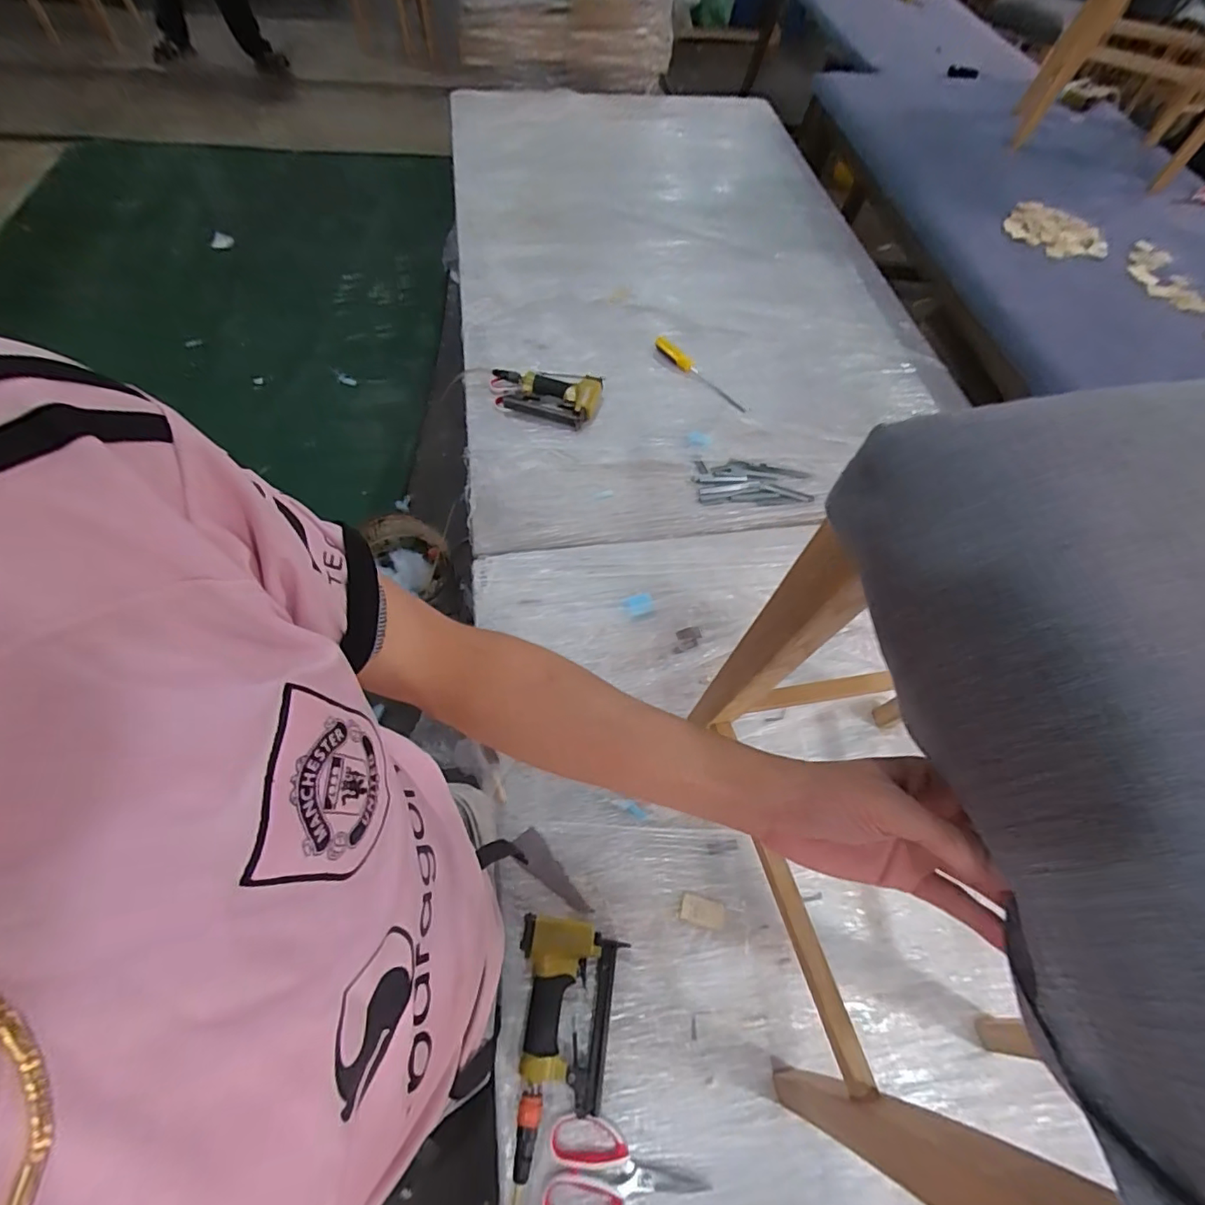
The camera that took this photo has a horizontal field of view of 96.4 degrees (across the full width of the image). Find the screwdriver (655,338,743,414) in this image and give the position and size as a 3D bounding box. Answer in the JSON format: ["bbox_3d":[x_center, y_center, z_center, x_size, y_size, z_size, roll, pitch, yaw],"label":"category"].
[{"bbox_3d":[0.232,-0.553,1.301,0.038,0.026,0.318,-30,67,-18],"label":"screwdriver"}]

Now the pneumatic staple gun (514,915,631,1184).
[{"bbox_3d":[-0.050,0.533,0.657,0.125,0.038,0.252,6,61,0],"label":"pneumatic staple gun"}]

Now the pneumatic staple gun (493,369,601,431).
[{"bbox_3d":[-0.128,-0.465,1.216,0.246,0.045,0.121,7,61,0],"label":"pneumatic staple gun"}]

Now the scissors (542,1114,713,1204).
[{"bbox_3d":[0.029,0.662,0.621,0.185,0.006,0.093,7,61,1],"label":"scissors"}]

